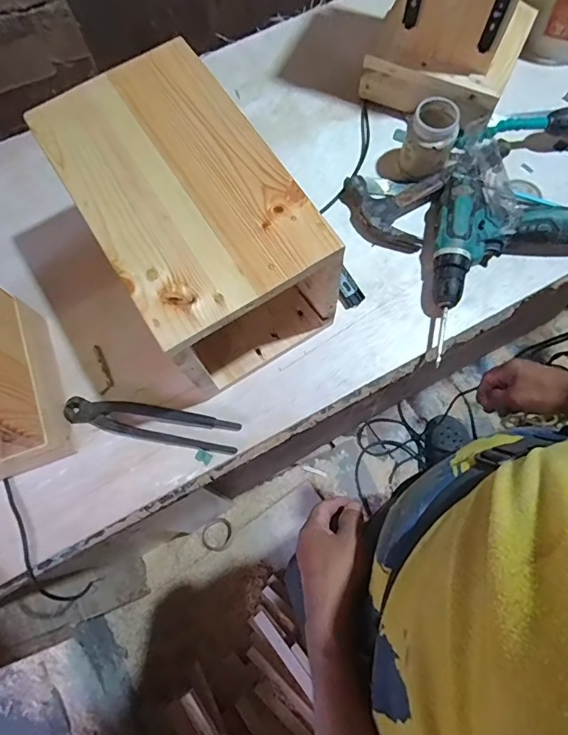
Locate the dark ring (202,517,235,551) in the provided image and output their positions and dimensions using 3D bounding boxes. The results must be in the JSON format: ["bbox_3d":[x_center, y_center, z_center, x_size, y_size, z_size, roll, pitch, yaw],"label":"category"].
[{"bbox_3d":[-0.179,0.457,1.251,0.083,0.012,0.087,0,70,1],"label":"dark ring"}]

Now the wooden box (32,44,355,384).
[{"bbox_3d":[-0.103,-0.156,0.539,0.195,0.212,0.309,-32,73,-10],"label":"wooden box"}]

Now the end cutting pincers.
[{"bbox_3d":[-0.166,0.070,0.575,0.216,0.017,0.042,9,71,4],"label":"end cutting pincers"}]

